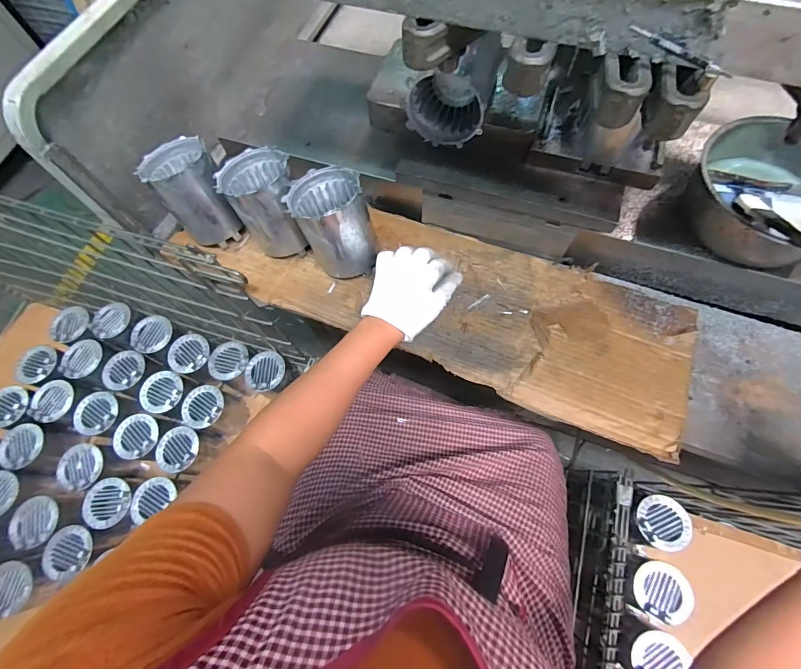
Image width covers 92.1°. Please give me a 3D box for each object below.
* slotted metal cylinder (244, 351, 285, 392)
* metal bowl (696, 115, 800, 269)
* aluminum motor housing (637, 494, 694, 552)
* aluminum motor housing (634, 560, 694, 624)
[{"bbox_3d":[-0.281,0.075,0.796,0.083,0.024,0.084,-1,69,2],"label":"slotted metal cylinder"},{"bbox_3d":[0.446,-0.163,0.472,0.173,0.080,0.174,-1,69,2],"label":"metal bowl"},{"bbox_3d":[0.459,0.327,0.671,0.078,0.021,0.084,-1,69,2],"label":"aluminum motor housing"},{"bbox_3d":[0.433,0.426,0.640,0.082,0.025,0.082,-4,56,6],"label":"aluminum motor housing"}]

